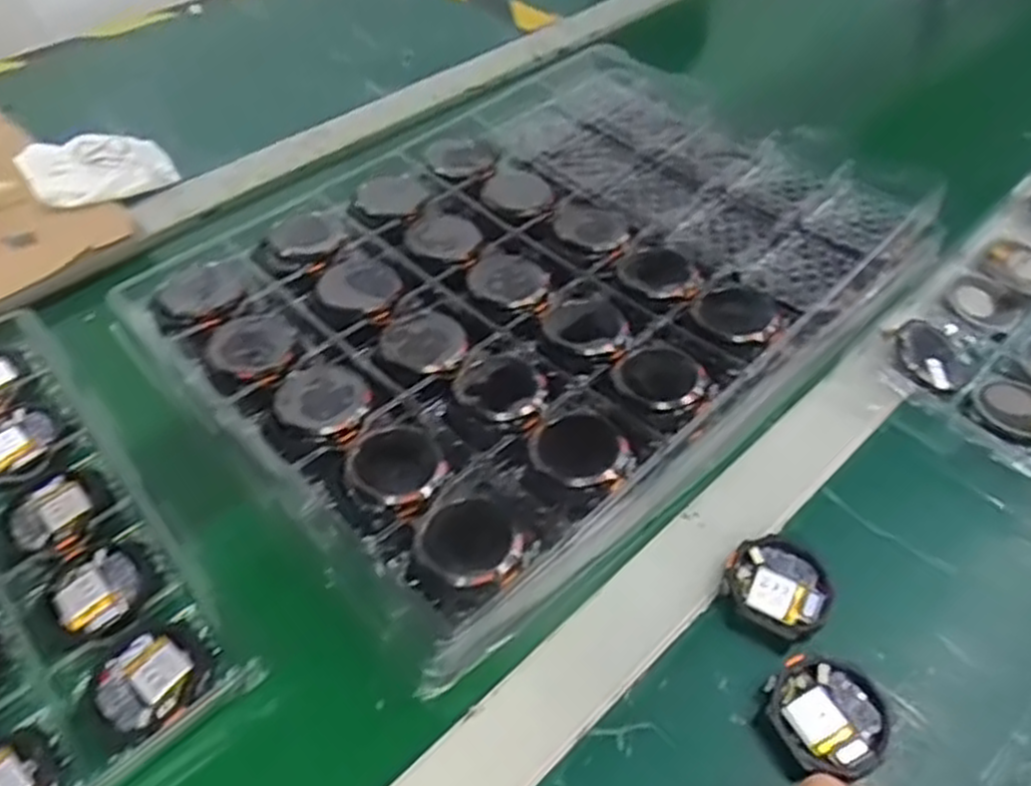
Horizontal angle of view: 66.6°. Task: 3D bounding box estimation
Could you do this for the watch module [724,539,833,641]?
[{"bbox_3d":[0.124,0.091,0.371,0.047,0.010,0.046,21,52,17],"label":"watch module"}]

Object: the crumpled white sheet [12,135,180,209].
[{"bbox_3d":[-0.311,-0.168,0.586,0.094,0.015,0.091,-29,55,-23],"label":"crumpled white sheet"}]

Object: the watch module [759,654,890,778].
[{"bbox_3d":[0.134,0.136,0.334,0.050,0.009,0.048,-19,51,-16],"label":"watch module"}]

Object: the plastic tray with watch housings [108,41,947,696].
[{"bbox_3d":[0.019,-0.077,0.496,0.431,0.046,0.314,-34,57,-27],"label":"plastic tray with watch housings"}]

